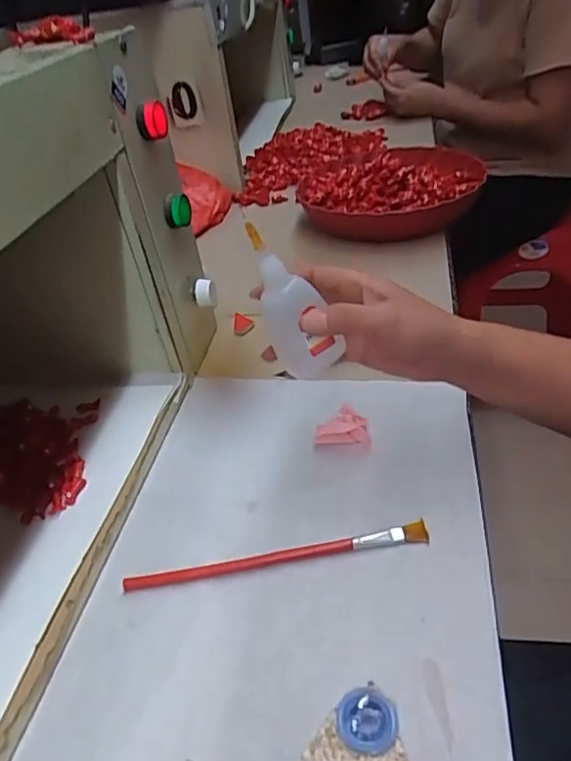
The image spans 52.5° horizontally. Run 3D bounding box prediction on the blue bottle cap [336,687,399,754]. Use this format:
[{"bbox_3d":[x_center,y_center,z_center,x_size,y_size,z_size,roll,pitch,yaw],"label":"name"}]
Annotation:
[{"bbox_3d":[0.041,0.169,0.289,0.029,0.007,0.030,-3,38,2],"label":"blue bottle cap"}]

